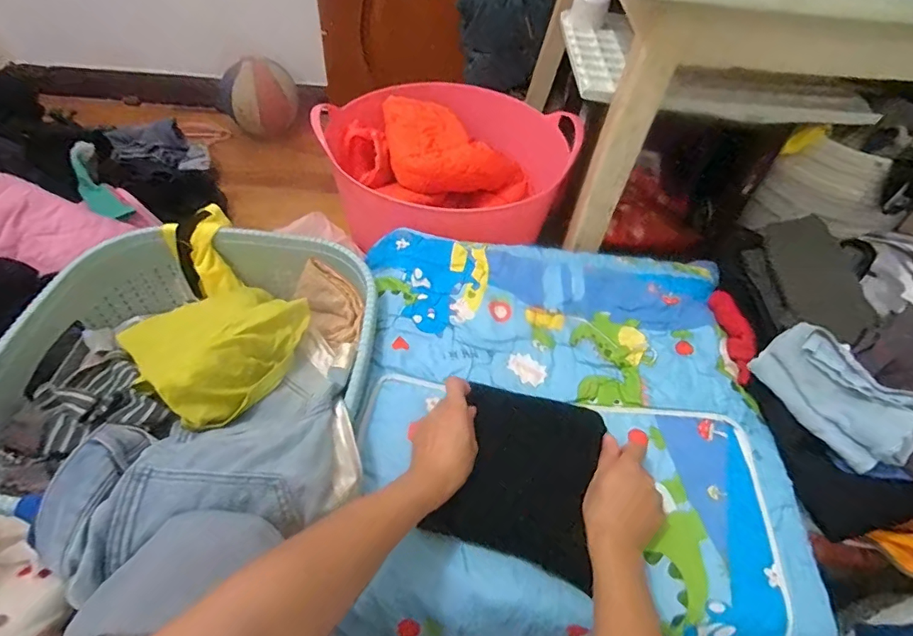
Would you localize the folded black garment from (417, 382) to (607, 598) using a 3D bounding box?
[{"bbox_3d":[0.074,0.166,0.531,0.156,0.042,0.165,17,51,9],"label":"folded black garment"}]

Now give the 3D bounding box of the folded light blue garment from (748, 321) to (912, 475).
[{"bbox_3d":[0.454,0.088,0.580,0.124,0.055,0.183,-44,69,-1],"label":"folded light blue garment"}]

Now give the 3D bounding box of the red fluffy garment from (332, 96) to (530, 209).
[{"bbox_3d":[-0.044,-0.304,0.973,0.325,0.139,0.199,23,52,13],"label":"red fluffy garment"}]

